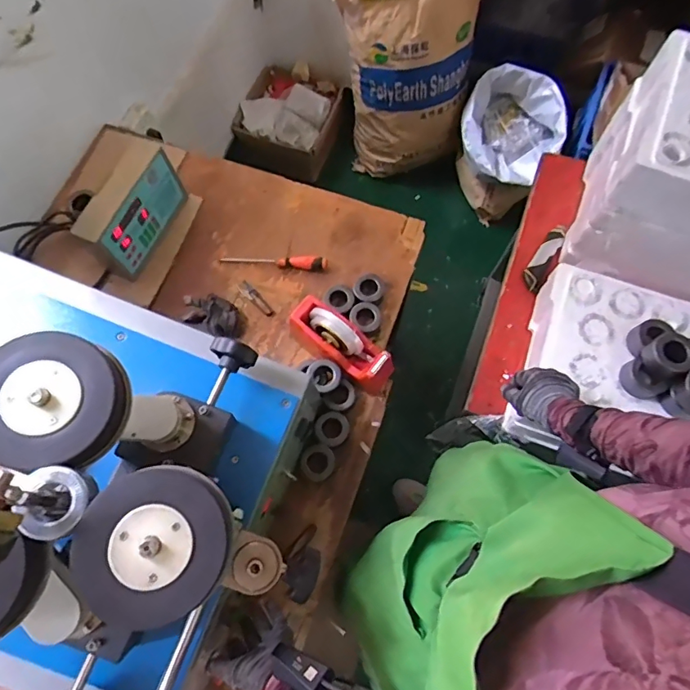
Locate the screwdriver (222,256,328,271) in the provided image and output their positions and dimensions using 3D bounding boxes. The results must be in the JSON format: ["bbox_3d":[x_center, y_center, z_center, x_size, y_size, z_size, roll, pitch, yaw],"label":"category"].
[{"bbox_3d":[-0.144,-0.171,0.986,0.219,0.026,0.026,4,70,6],"label":"screwdriver"}]

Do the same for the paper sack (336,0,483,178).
[{"bbox_3d":[0.187,-0.871,1.543,0.408,0.607,0.291,1,71,0],"label":"paper sack"}]

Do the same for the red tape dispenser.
[{"bbox_3d":[-0.003,0.000,0.874,0.214,0.107,0.073,39,74,-1],"label":"red tape dispenser"}]

